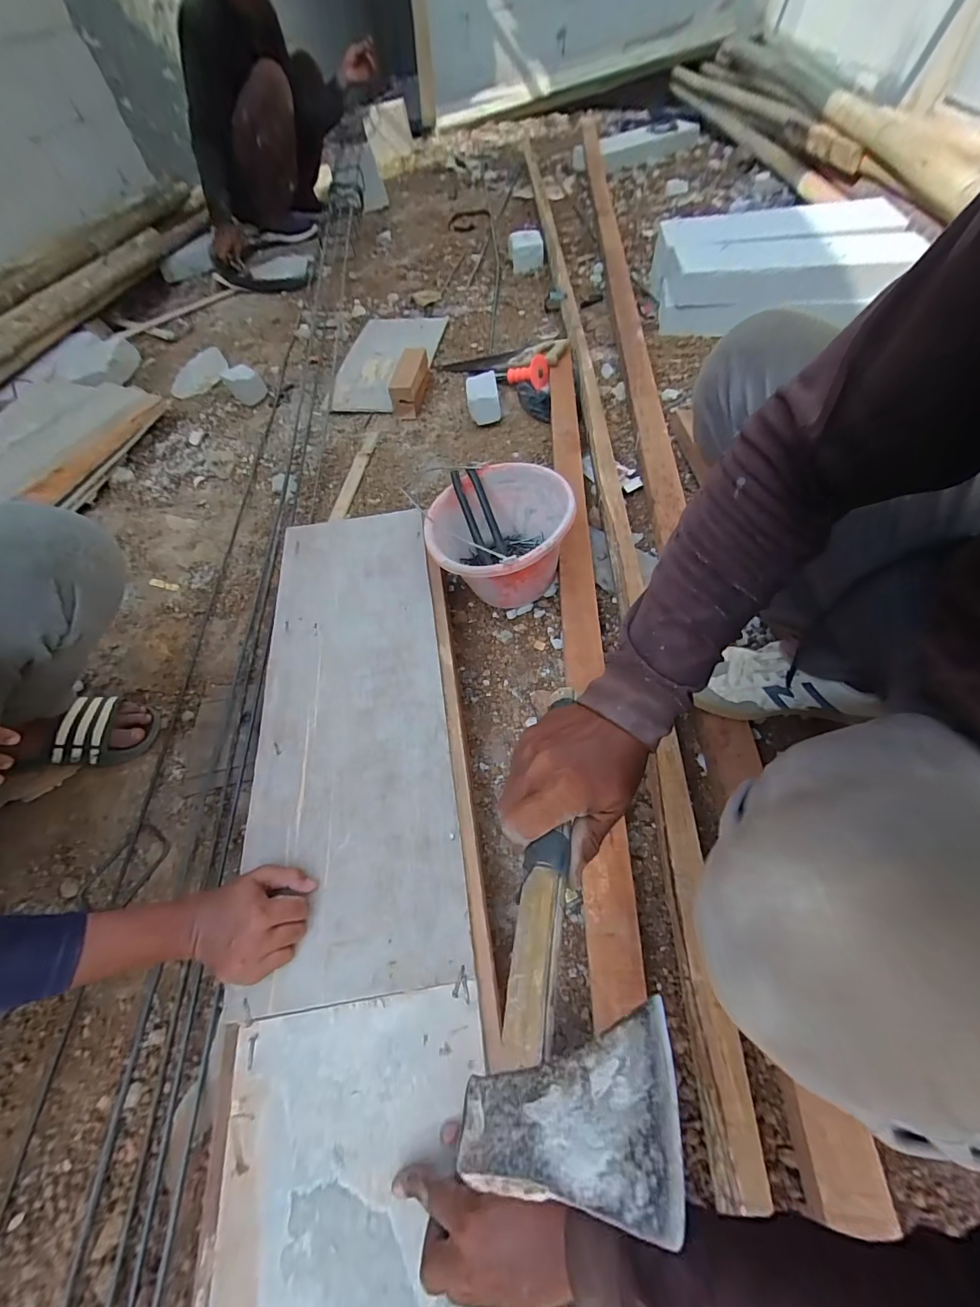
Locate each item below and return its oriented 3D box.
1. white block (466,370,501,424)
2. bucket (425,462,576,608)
[{"bbox_3d":[-0.017,-0.613,1.070,0.077,0.079,0.106,-8,58,1],"label":"white block"},{"bbox_3d":[0.017,-0.185,0.762,0.224,0.180,0.230,-2,59,4],"label":"bucket"}]

